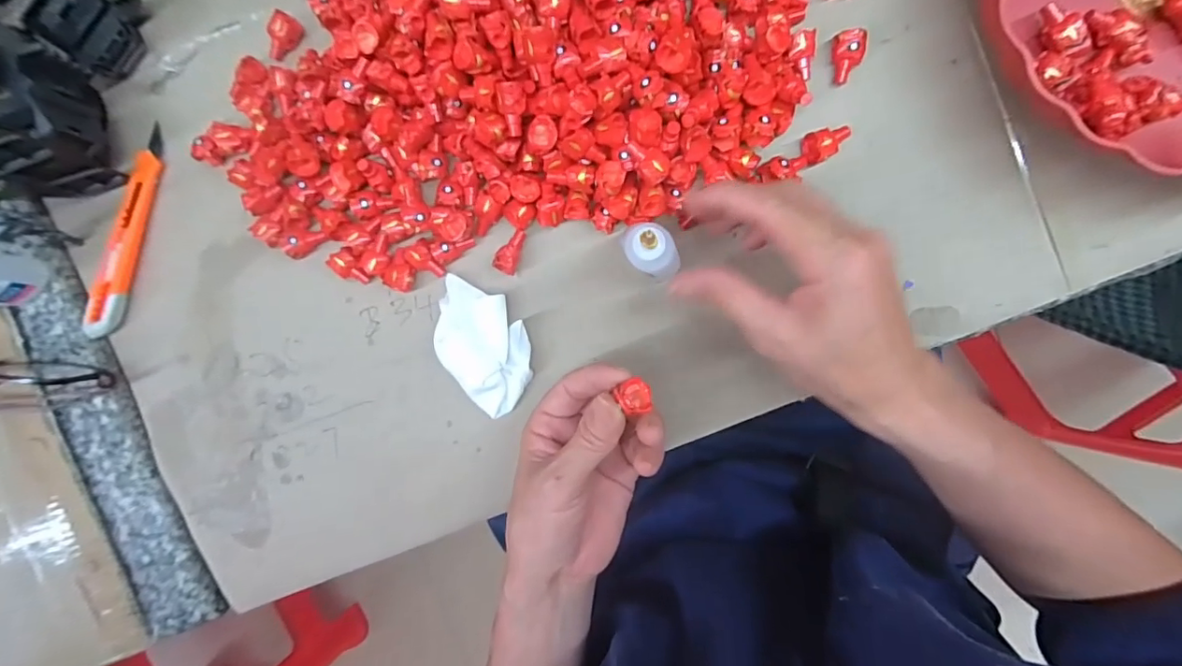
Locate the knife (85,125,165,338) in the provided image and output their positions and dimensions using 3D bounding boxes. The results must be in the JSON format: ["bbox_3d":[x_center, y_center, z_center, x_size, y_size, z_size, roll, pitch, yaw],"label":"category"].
[{"bbox_3d":[-0.291,-0.060,0.330,0.017,0.012,0.133,22,96,2],"label":"knife"}]

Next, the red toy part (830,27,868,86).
[{"bbox_3d":[0.140,-0.149,0.288,0.016,0.014,0.024,-9,95,5],"label":"red toy part"}]

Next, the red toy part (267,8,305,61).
[{"bbox_3d":[-0.183,-0.176,0.316,0.014,0.013,0.026,29,96,1],"label":"red toy part"}]

